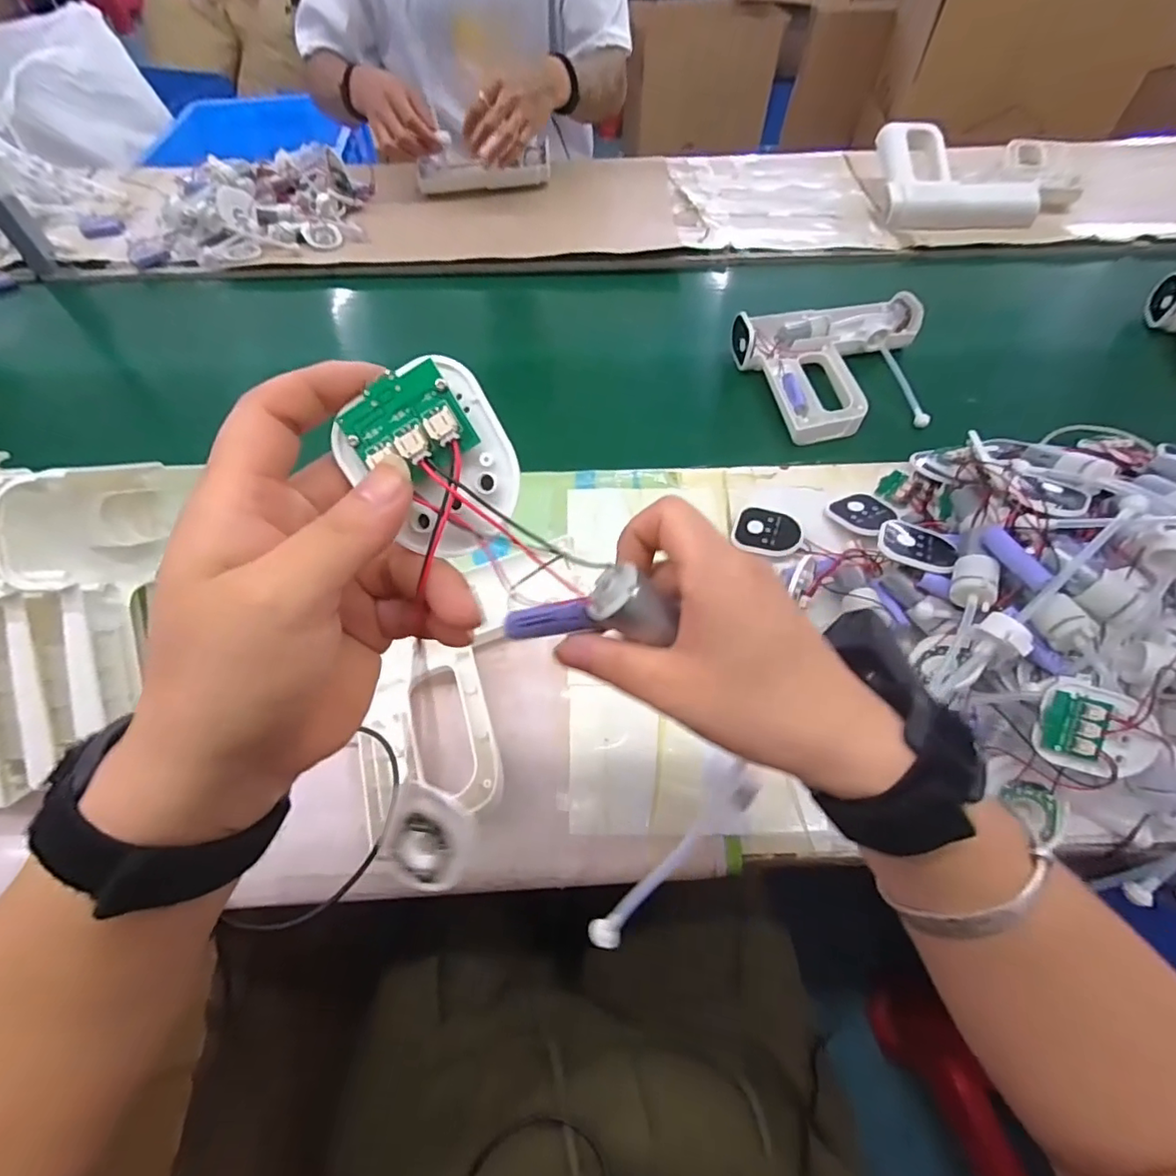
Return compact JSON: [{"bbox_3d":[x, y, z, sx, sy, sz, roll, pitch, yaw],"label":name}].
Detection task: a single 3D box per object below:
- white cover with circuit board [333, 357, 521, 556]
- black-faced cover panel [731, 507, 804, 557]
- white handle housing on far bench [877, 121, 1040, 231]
[{"bbox_3d":[-0.045,-0.039,0.171,0.044,0.011,0.054,-37,99,-3],"label":"white cover with circuit board"},{"bbox_3d":[0.157,-0.048,0.494,0.058,0.014,0.045,26,60,17],"label":"black-faced cover panel"},{"bbox_3d":[0.549,-0.614,0.841,0.207,0.065,0.198,4,56,4],"label":"white handle housing on far bench"}]

